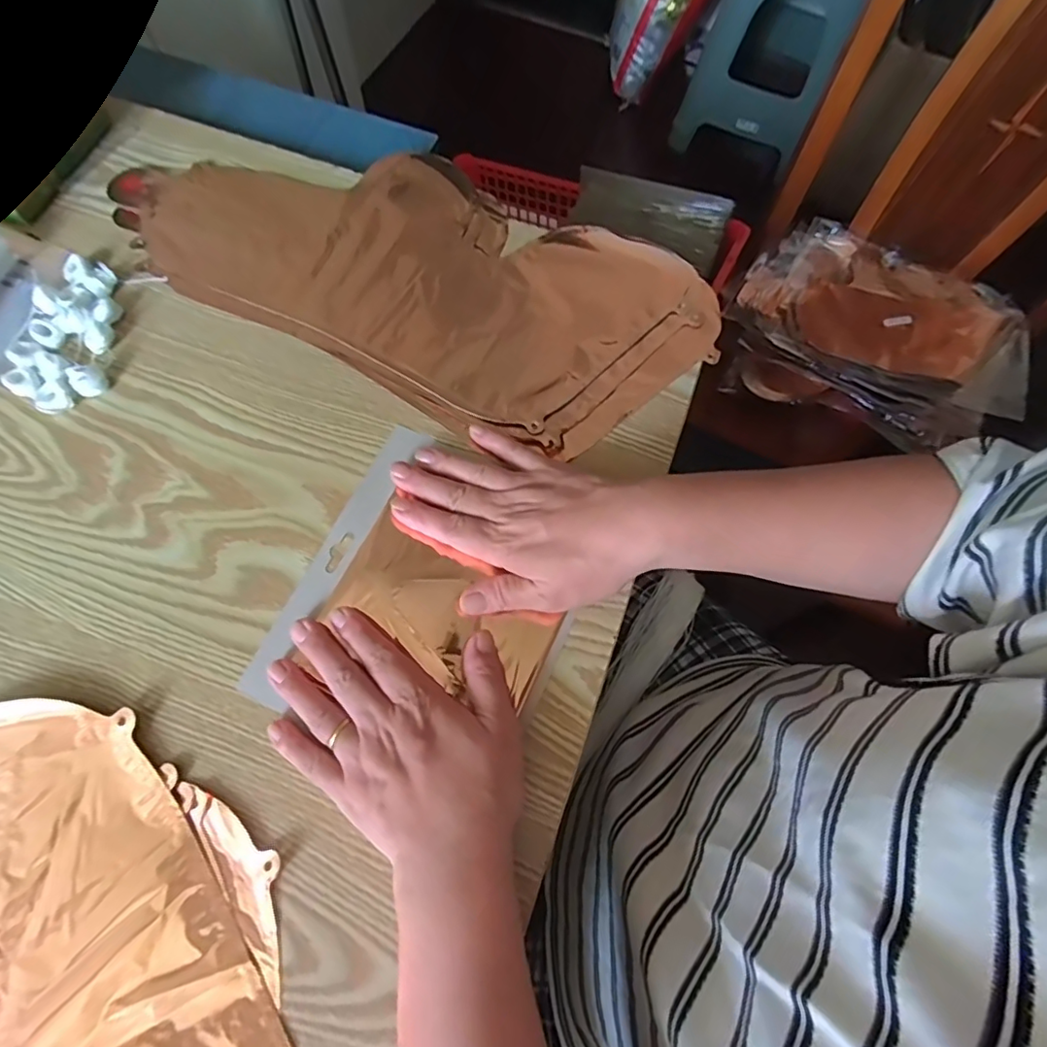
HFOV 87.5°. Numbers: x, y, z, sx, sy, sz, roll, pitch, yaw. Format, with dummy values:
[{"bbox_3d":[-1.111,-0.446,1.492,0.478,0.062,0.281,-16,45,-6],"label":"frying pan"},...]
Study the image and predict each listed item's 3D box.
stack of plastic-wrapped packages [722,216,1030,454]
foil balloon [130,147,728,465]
[{"bbox_3d":[0.448,-0.247,0.715,0.346,0.077,0.259,30,73,10],"label":"stack of plastic-wrapped packages"},{"bbox_3d":[-0.076,-0.199,0.421,0.431,0.007,0.208,24,72,8],"label":"foil balloon"}]

